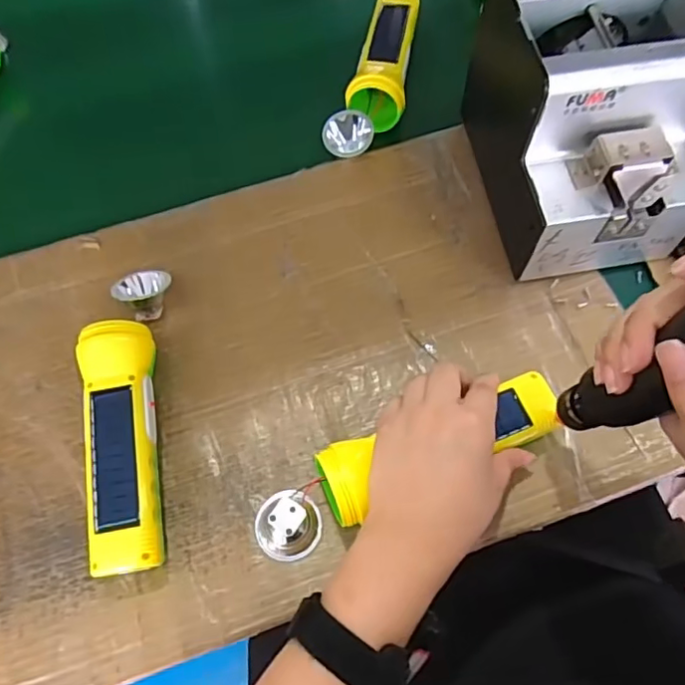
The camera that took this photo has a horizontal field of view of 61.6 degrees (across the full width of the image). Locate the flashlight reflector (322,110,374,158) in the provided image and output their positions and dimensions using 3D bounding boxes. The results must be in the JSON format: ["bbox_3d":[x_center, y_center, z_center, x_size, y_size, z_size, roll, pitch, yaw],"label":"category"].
[{"bbox_3d":[0.005,-0.184,0.507,0.043,0.038,0.016,-7,28,-3],"label":"flashlight reflector"}]

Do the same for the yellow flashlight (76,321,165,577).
[{"bbox_3d":[-0.149,0.068,0.388,0.045,0.047,0.162,-8,67,-2],"label":"yellow flashlight"}]

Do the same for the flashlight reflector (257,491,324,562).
[{"bbox_3d":[-0.036,0.119,0.374,0.043,0.027,0.042,0,67,1],"label":"flashlight reflector"}]

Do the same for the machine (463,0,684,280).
[{"bbox_3d":[0.183,-0.164,0.426,0.122,0.144,0.178,-8,67,-3],"label":"machine"}]

